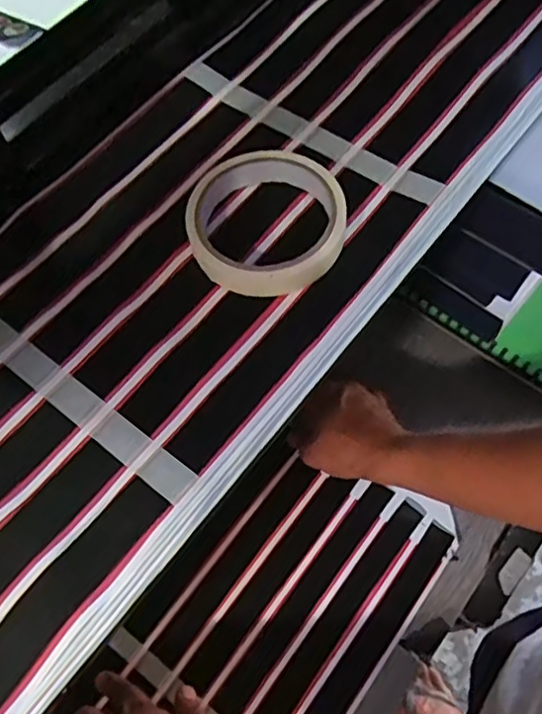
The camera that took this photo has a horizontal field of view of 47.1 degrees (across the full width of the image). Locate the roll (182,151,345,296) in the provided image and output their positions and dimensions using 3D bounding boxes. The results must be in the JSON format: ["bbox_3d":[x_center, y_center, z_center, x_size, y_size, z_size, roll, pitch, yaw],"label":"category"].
[{"bbox_3d":[-0.002,-0.080,0.366,0.090,0.021,0.086,-1,64,2],"label":"roll"}]

